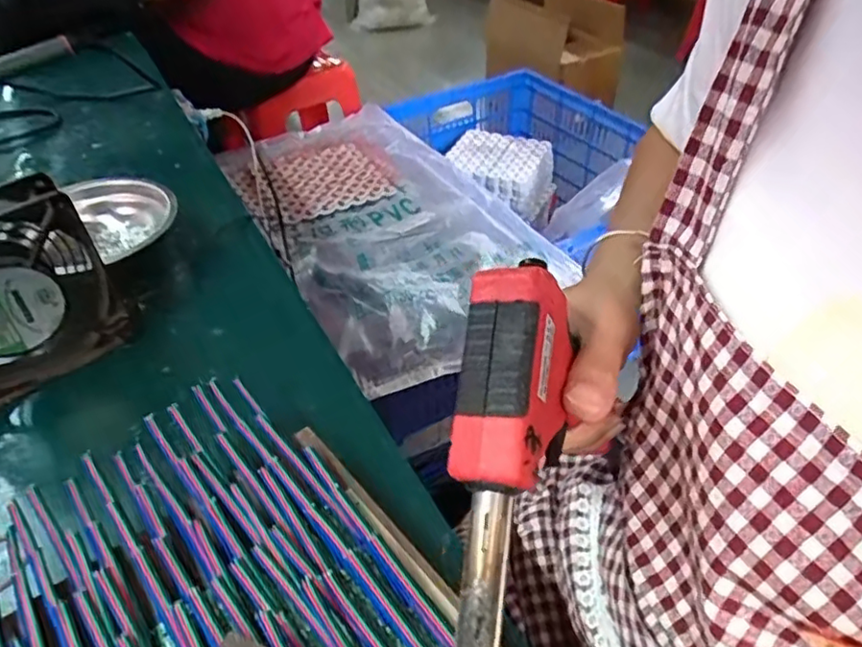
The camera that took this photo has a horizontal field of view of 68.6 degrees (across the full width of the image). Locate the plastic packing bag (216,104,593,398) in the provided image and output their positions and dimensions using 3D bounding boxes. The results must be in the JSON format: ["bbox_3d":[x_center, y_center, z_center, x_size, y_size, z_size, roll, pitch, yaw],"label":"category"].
[{"bbox_3d":[-0.098,-0.201,1.123,0.402,0.073,0.727,-23,45,-22],"label":"plastic packing bag"}]

